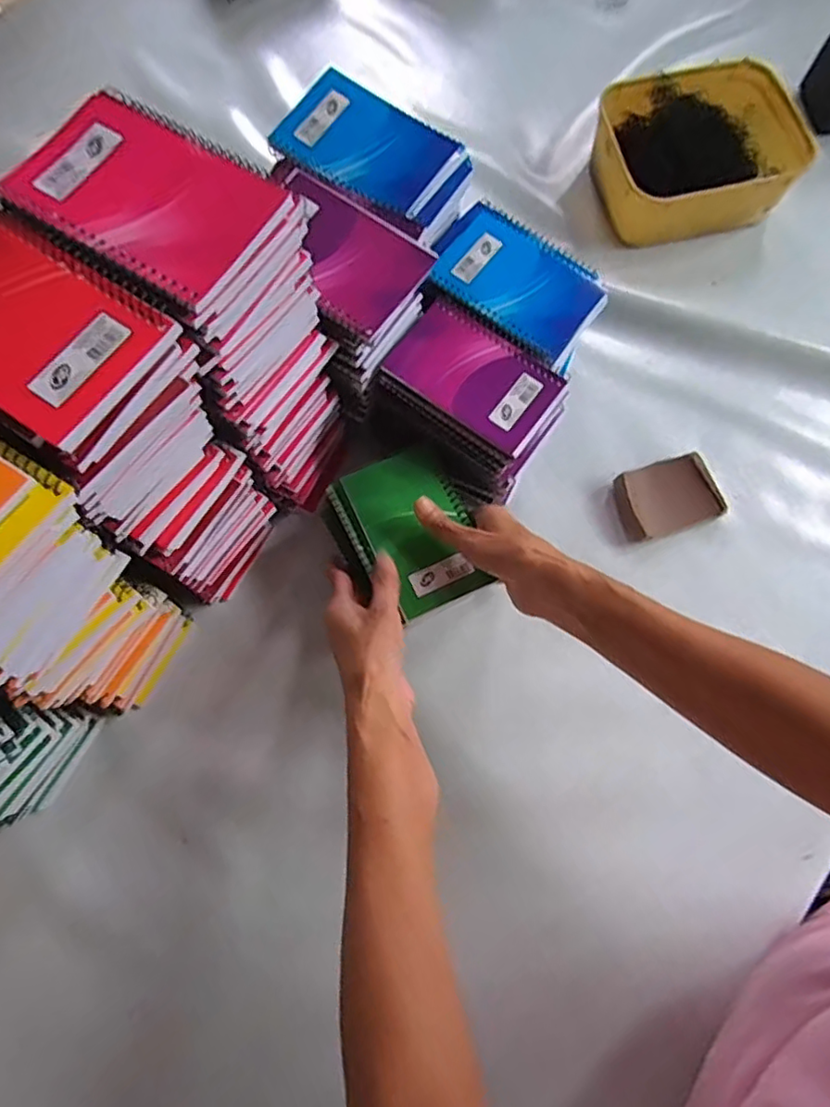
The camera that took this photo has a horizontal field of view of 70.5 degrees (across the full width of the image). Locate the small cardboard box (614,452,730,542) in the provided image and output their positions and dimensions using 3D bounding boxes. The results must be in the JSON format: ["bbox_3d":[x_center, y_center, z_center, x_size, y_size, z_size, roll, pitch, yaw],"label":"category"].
[{"bbox_3d":[0.235,-0.053,0.544,0.091,0.021,0.064,-18,74,-6],"label":"small cardboard box"}]

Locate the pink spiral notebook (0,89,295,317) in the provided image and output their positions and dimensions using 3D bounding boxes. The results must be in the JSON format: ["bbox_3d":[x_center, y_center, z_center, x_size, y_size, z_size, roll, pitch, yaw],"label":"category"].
[{"bbox_3d":[-0.139,-0.188,0.308,0.129,0.013,0.091,31,75,9],"label":"pink spiral notebook"}]

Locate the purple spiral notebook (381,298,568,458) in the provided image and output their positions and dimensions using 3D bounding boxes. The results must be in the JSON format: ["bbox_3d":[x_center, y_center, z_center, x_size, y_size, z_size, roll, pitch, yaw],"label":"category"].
[{"bbox_3d":[0.048,-0.143,0.477,0.135,0.019,0.083,36,75,11],"label":"purple spiral notebook"}]

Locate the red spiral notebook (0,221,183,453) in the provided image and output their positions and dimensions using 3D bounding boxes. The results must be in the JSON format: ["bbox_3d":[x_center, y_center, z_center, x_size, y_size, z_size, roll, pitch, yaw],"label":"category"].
[{"bbox_3d":[-0.198,-0.115,0.285,0.144,0.013,0.078,31,76,9],"label":"red spiral notebook"}]

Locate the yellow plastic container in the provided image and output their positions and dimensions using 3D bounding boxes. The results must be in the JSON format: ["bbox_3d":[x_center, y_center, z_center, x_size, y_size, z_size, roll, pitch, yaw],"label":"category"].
[{"bbox_3d":[0.301,-0.424,0.631,0.206,0.067,0.166,-14,74,-4],"label":"yellow plastic container"}]

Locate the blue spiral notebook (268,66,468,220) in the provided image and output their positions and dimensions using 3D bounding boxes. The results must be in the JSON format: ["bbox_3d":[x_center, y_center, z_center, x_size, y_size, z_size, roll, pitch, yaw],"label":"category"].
[{"bbox_3d":[-0.037,-0.319,0.459,0.140,0.013,0.089,36,76,10],"label":"blue spiral notebook"}]

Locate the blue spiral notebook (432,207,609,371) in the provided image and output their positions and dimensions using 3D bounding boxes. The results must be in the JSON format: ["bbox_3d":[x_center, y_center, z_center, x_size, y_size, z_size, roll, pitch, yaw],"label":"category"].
[{"bbox_3d":[0.091,-0.228,0.496,0.138,0.012,0.097,38,76,12],"label":"blue spiral notebook"}]

